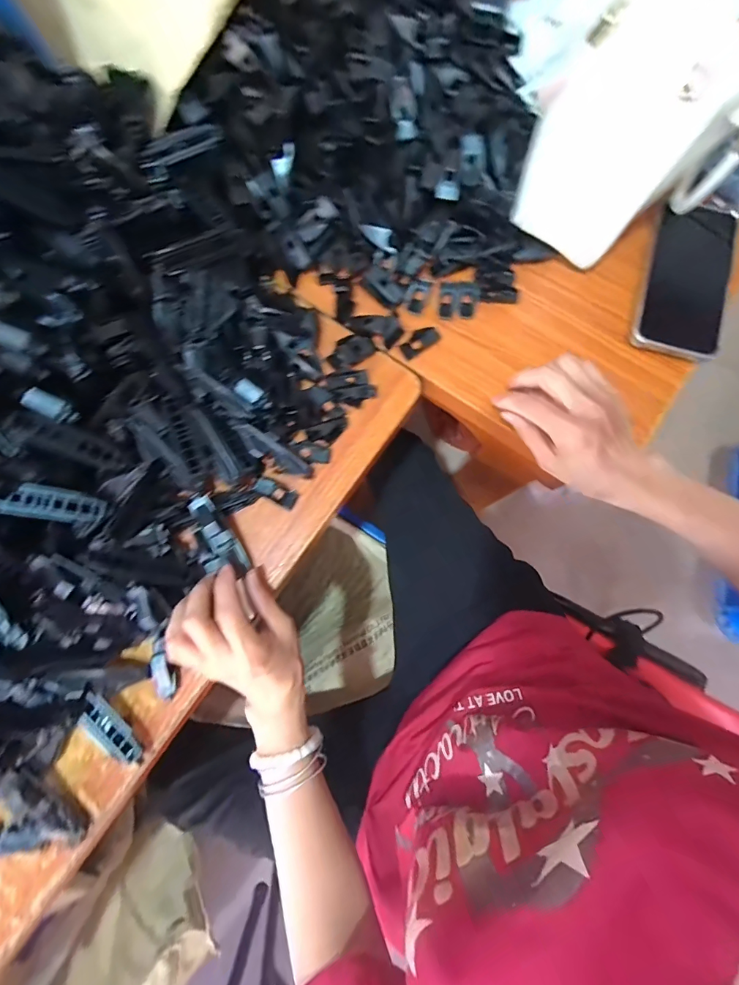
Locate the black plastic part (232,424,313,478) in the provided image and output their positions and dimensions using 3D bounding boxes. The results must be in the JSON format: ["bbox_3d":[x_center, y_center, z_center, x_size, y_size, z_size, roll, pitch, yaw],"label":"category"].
[{"bbox_3d":[-0.082,-0.035,0.363,0.073,0.007,0.016,35,81,-17],"label":"black plastic part"}]

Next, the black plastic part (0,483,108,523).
[{"bbox_3d":[-0.232,0.008,0.304,0.067,0.008,0.024,8,79,-24],"label":"black plastic part"}]

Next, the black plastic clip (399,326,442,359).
[{"bbox_3d":[0.050,-0.150,0.412,0.042,0.009,0.019,-37,82,-6],"label":"black plastic clip"}]

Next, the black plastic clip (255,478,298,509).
[{"bbox_3d":[-0.085,0.000,0.381,0.038,0.010,0.017,28,81,5],"label":"black plastic clip"}]

